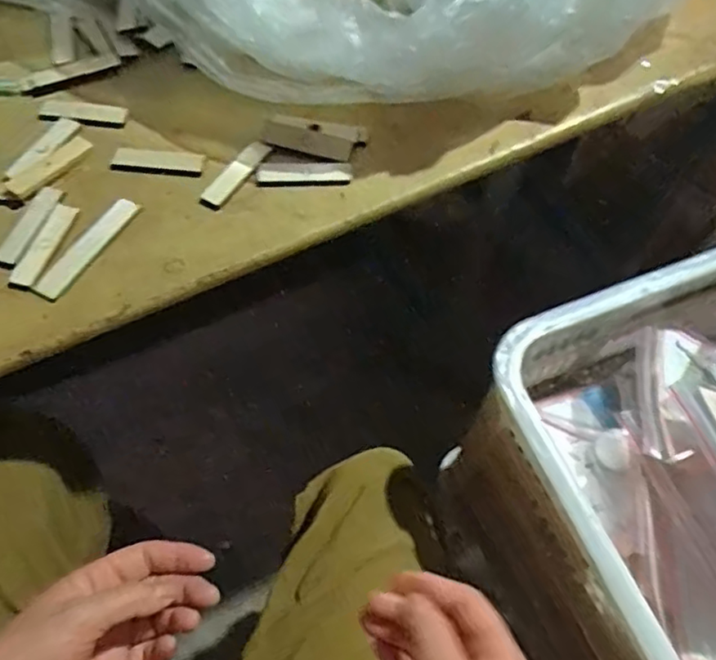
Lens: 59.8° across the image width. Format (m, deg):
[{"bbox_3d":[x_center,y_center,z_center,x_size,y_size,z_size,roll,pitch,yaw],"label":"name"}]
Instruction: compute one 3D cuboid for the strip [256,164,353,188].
[{"bbox_3d":[-0.036,-0.103,0.415,0.063,0.007,0.017,-2,62,-2],"label":"strip"}]

